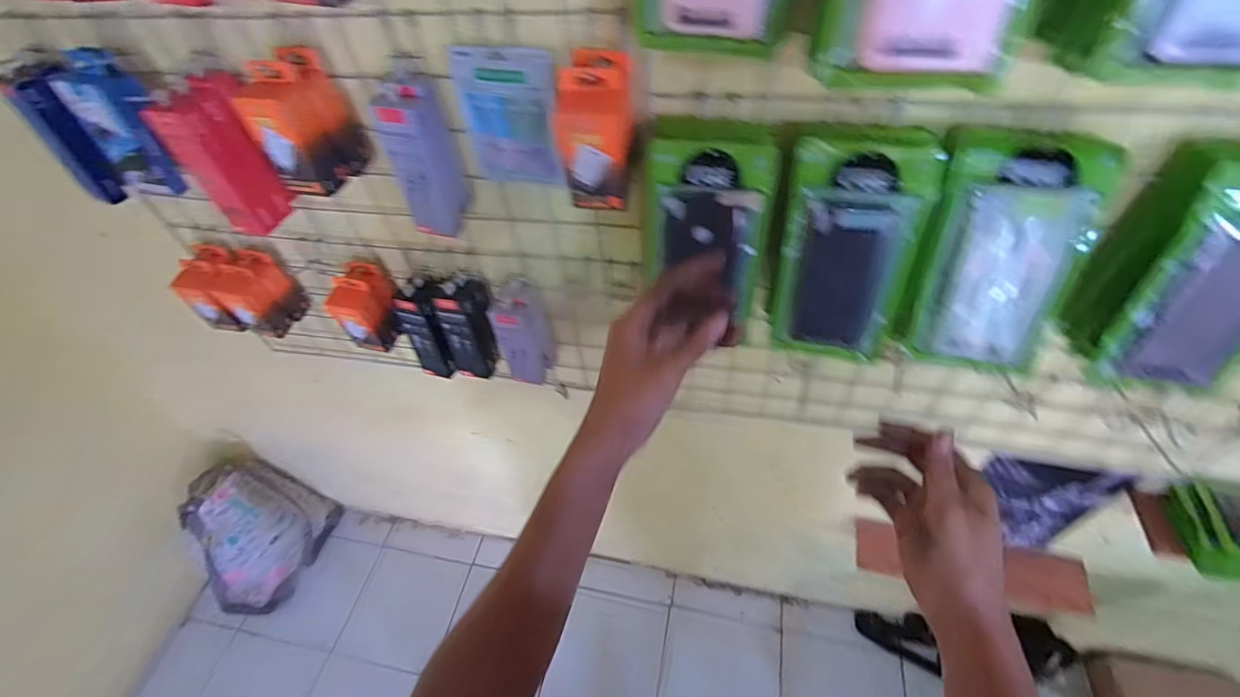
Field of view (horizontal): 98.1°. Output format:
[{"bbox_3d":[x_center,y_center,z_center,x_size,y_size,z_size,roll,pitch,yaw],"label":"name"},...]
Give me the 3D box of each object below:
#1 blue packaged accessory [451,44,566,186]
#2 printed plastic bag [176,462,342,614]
[{"bbox_3d":[-0.108,-0.228,0.552,0.094,0.143,0.028,1,50,5],"label":"blue packaged accessory"},{"bbox_3d":[-0.987,0.510,1.464,0.114,0.425,0.354,29,58,26],"label":"printed plastic bag"}]

